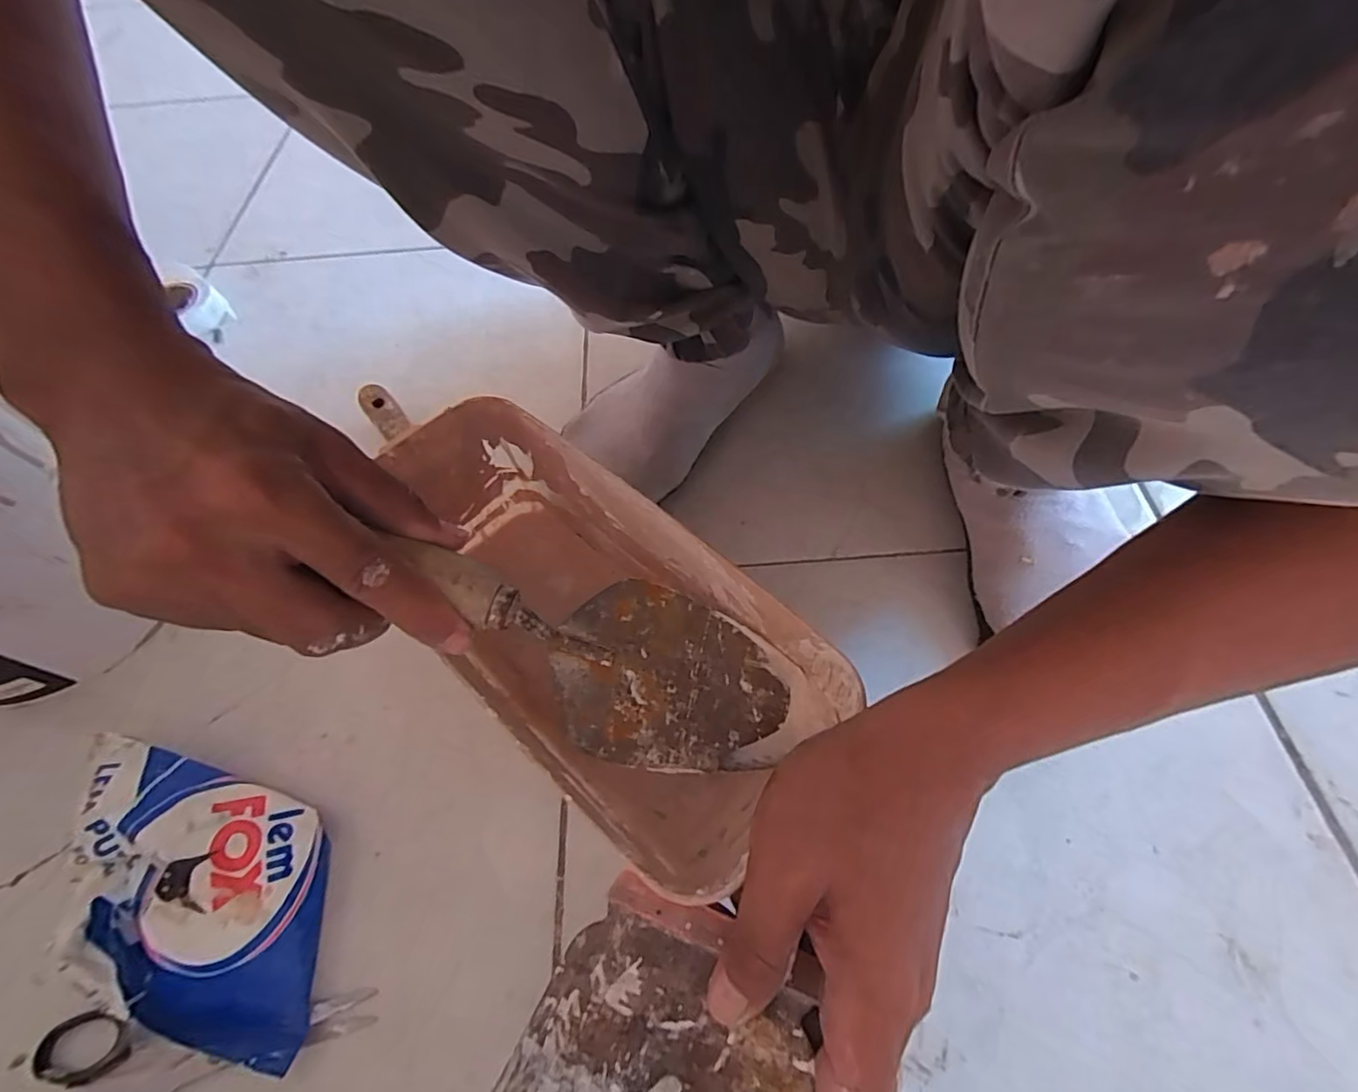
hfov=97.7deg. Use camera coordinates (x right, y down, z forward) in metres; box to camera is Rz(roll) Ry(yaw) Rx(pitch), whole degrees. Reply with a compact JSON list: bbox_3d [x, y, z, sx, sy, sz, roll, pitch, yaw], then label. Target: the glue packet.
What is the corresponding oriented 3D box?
[{"bbox_3d":[-0.247,0.173,0.301,0.164,0.042,0.101,12,60,11],"label":"glue packet"}]

